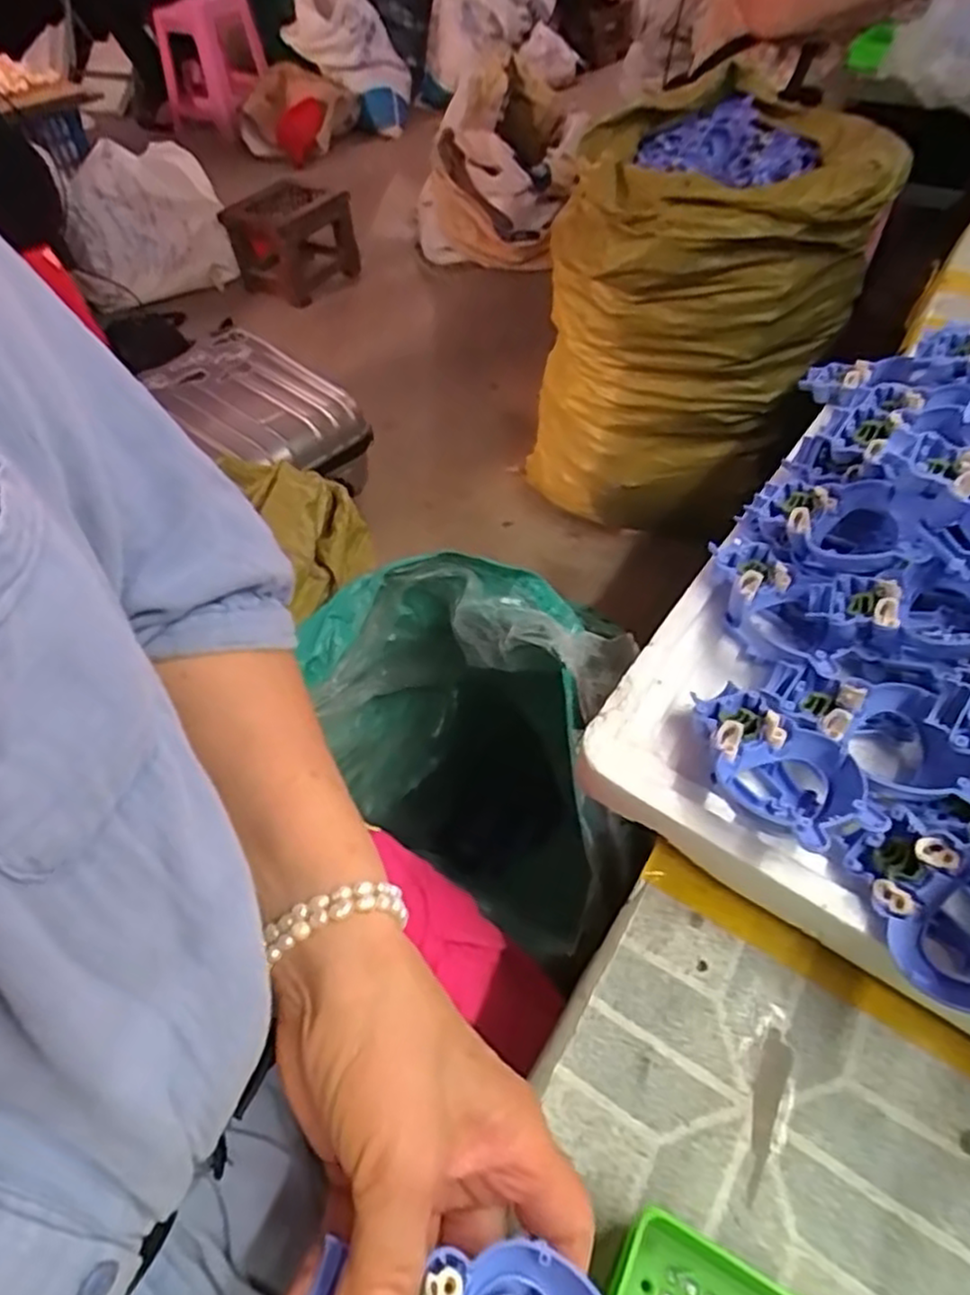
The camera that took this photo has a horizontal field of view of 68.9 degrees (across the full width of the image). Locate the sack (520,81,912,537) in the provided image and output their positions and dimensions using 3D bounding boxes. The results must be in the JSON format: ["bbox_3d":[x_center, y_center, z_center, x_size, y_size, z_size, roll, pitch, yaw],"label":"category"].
[{"bbox_3d":[0.356,-0.545,1.229,0.476,0.599,0.458,24,56,20],"label":"sack"}]

